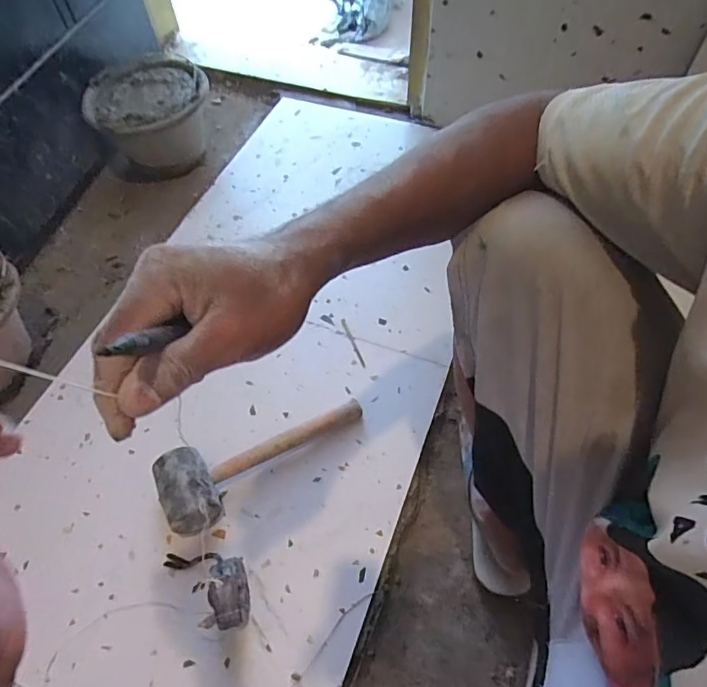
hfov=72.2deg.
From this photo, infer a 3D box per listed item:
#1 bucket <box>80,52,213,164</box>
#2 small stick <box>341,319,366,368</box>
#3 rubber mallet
[{"bbox_3d":[-0.429,-0.487,1.065,0.249,0.162,0.228,-1,58,2],"label":"bucket"},{"bbox_3d":[0.000,-0.001,0.824,0.010,0.011,0.100,-19,59,-9],"label":"small stick"},{"bbox_3d":[-0.120,0.162,0.686,0.299,0.078,0.106,-21,60,-10],"label":"rubber mallet"}]

